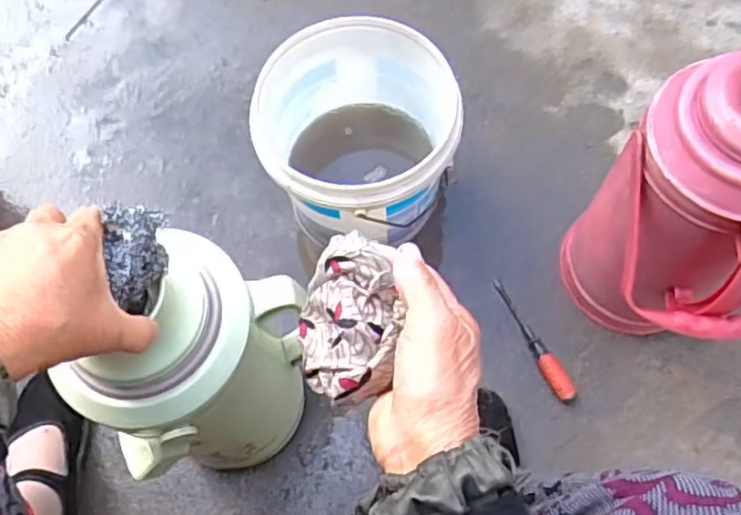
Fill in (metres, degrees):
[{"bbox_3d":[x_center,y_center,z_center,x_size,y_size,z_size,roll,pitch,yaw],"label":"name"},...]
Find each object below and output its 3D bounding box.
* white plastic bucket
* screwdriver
[{"bbox_3d":[-0.013,-0.124,0.751,0.206,0.191,0.208,-1,68,2],"label":"white plastic bucket"},{"bbox_3d":[0.186,0.094,0.755,0.020,0.021,0.164,-27,70,-9],"label":"screwdriver"}]

